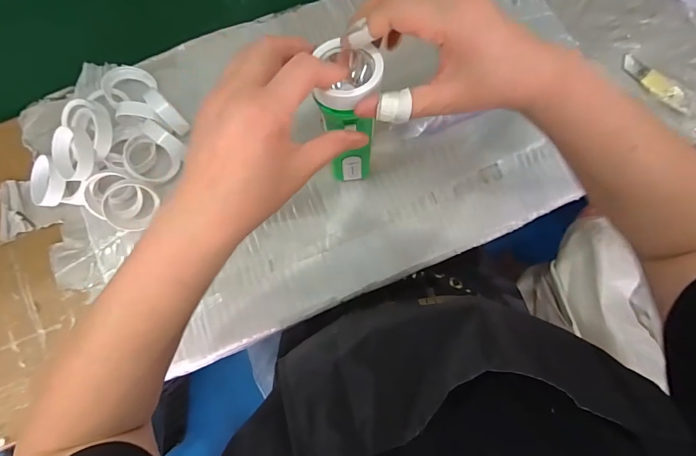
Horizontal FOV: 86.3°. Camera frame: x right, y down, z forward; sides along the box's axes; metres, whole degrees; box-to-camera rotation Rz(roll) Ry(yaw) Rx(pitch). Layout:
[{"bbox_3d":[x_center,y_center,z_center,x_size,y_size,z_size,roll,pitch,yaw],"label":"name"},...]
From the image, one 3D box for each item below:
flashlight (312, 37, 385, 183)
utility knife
[{"bbox_3d":[0.003,-0.092,0.336,0.045,0.183,0.061,3,81,1],"label":"flashlight"},{"bbox_3d":[0.358,-0.165,0.429,0.094,0.011,0.023,43,83,6],"label":"utility knife"}]

